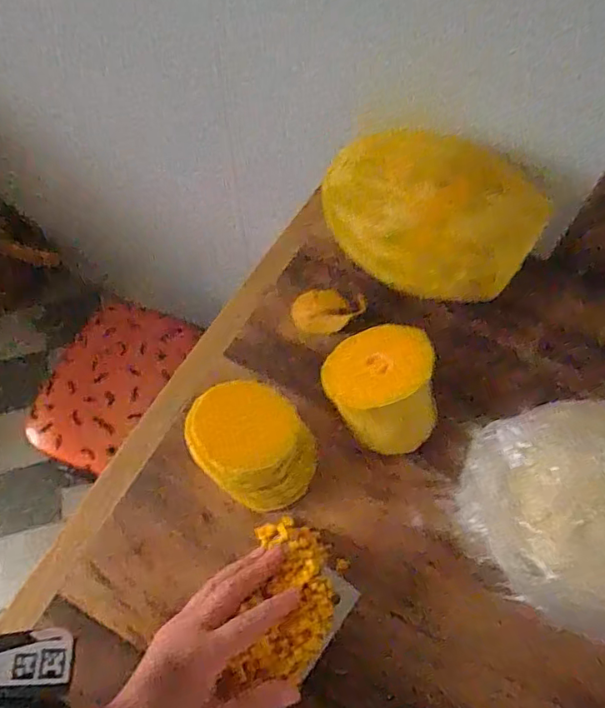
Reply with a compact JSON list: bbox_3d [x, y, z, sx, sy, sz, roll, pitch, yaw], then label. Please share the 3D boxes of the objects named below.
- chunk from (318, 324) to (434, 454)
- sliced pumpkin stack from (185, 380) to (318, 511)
[{"bbox_3d":[0.066,0.027,0.470,0.092,0.061,0.112,-8,68,-4],"label":"chunk"},{"bbox_3d":[-0.042,0.076,0.460,0.088,0.043,0.115,-40,74,-15],"label":"sliced pumpkin stack"}]

